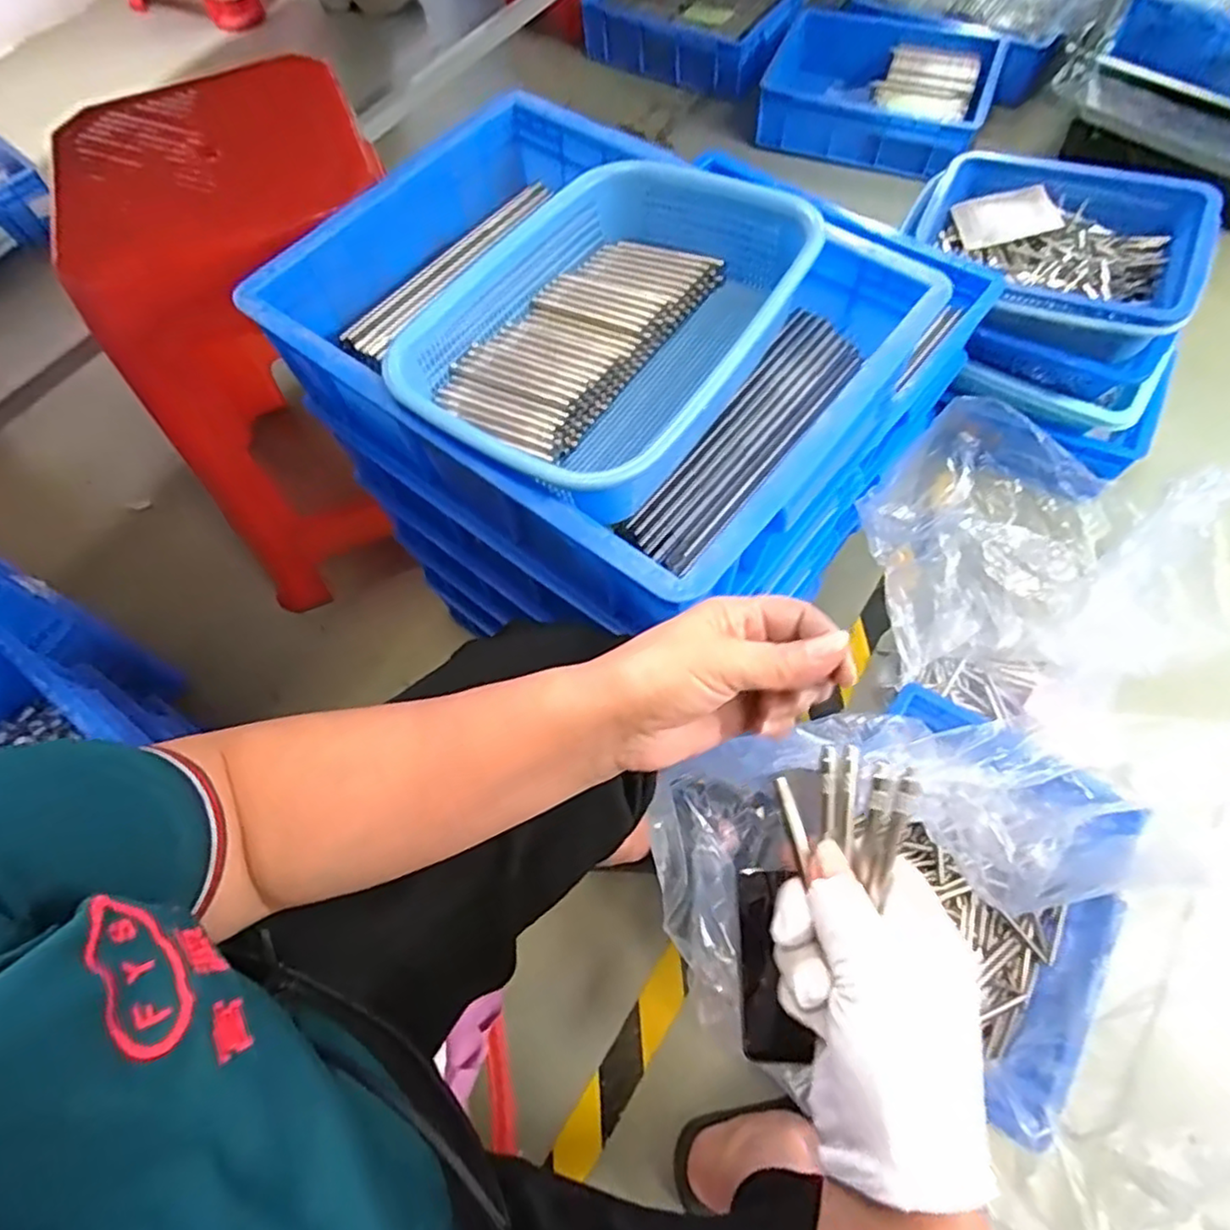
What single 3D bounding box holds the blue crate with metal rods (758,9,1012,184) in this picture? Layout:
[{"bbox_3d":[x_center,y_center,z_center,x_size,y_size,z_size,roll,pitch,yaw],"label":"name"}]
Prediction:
[{"bbox_3d":[0.517,-1.024,1.313,0.400,0.108,0.333,25,69,14],"label":"blue crate with metal rods"}]

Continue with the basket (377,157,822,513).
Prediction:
[{"bbox_3d":[-0.004,-0.198,0.474,0.207,0.080,0.287,31,70,16],"label":"basket"}]

